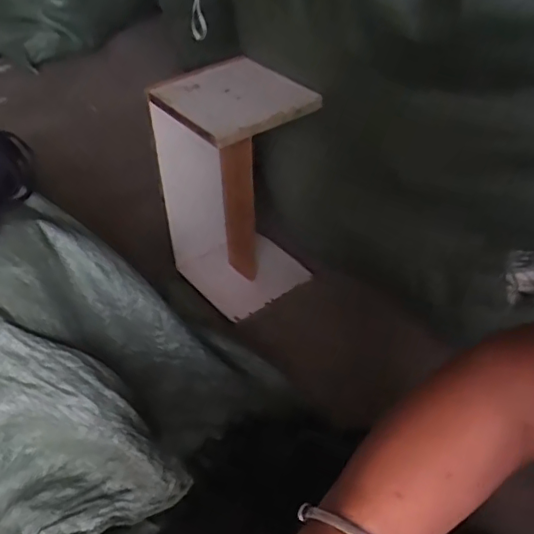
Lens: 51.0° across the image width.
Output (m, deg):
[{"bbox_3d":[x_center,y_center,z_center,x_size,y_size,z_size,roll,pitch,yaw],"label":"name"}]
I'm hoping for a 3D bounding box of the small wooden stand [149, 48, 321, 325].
[{"bbox_3d":[-0.043,-0.117,1.073,0.236,0.482,0.209,-31,51,-30],"label":"small wooden stand"}]

